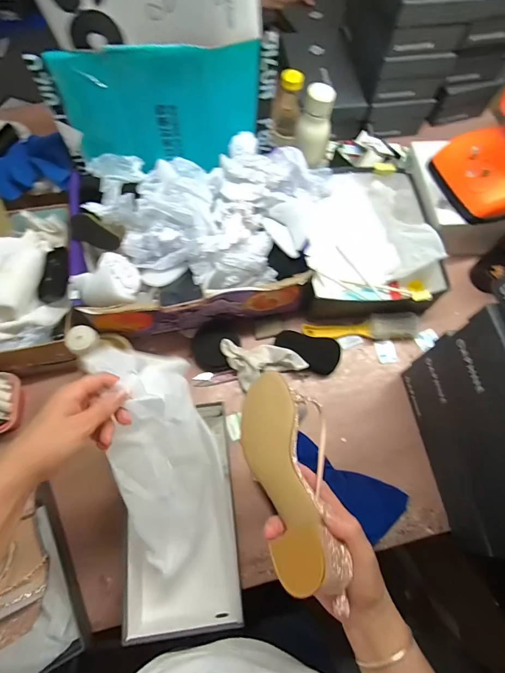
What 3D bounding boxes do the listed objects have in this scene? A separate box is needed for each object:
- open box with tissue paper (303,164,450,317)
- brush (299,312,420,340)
[{"bbox_3d":[0.238,-0.196,0.740,0.245,0.111,0.321,3,68,0],"label":"open box with tissue paper"},{"bbox_3d":[0.214,-0.013,0.705,0.227,0.039,0.049,-6,68,-4],"label":"brush"}]

